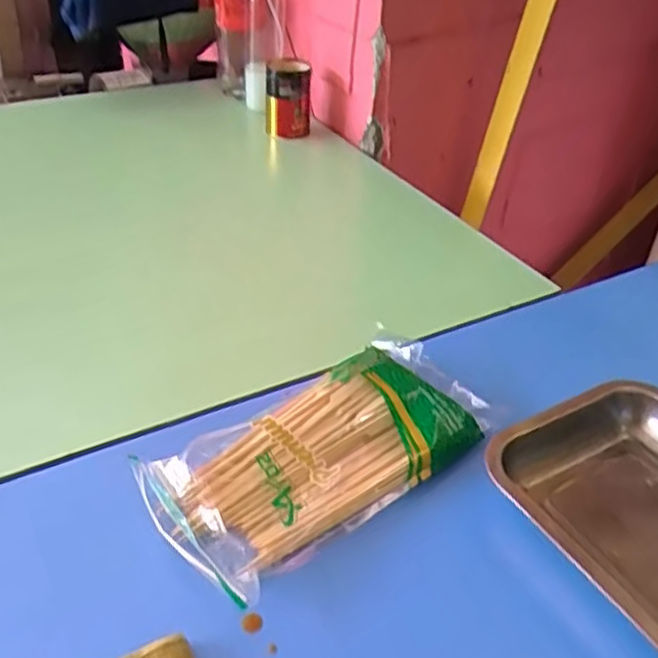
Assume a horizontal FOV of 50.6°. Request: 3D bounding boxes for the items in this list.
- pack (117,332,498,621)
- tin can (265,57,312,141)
[{"bbox_3d":[0.001,0.087,0.526,0.257,0.030,0.128,-27,46,-33],"label":"pack"},{"bbox_3d":[-0.059,-0.336,1.021,0.065,0.111,0.069,2,37,-2],"label":"tin can"}]

